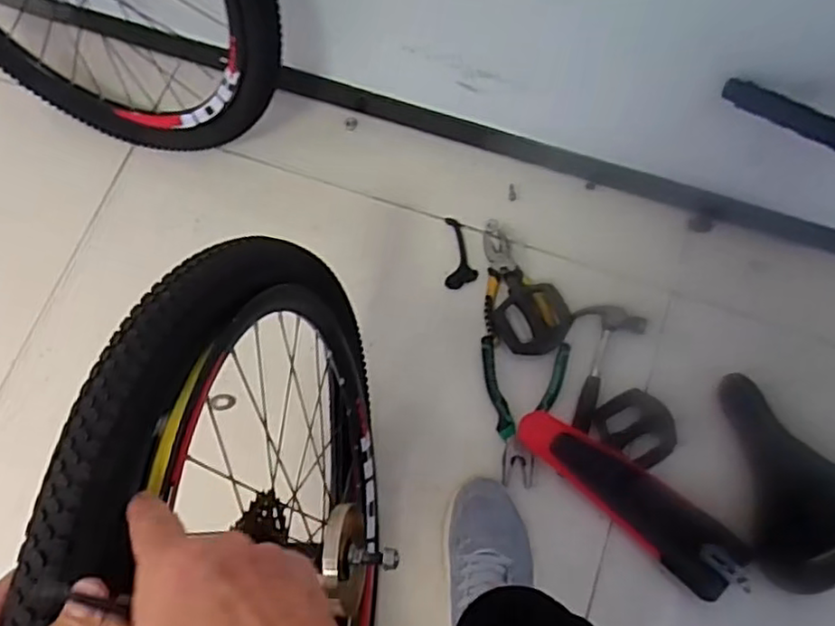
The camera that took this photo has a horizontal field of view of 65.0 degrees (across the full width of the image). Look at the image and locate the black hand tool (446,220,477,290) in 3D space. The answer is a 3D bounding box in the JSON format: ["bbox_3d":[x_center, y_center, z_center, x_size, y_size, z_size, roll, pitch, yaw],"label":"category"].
[{"bbox_3d":[0.052,-0.083,0.877,0.042,0.007,0.104,-8,73,-1],"label":"black hand tool"}]

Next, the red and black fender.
[{"bbox_3d":[0.246,0.212,0.760,0.291,0.047,0.073,39,78,12],"label":"red and black fender"}]

